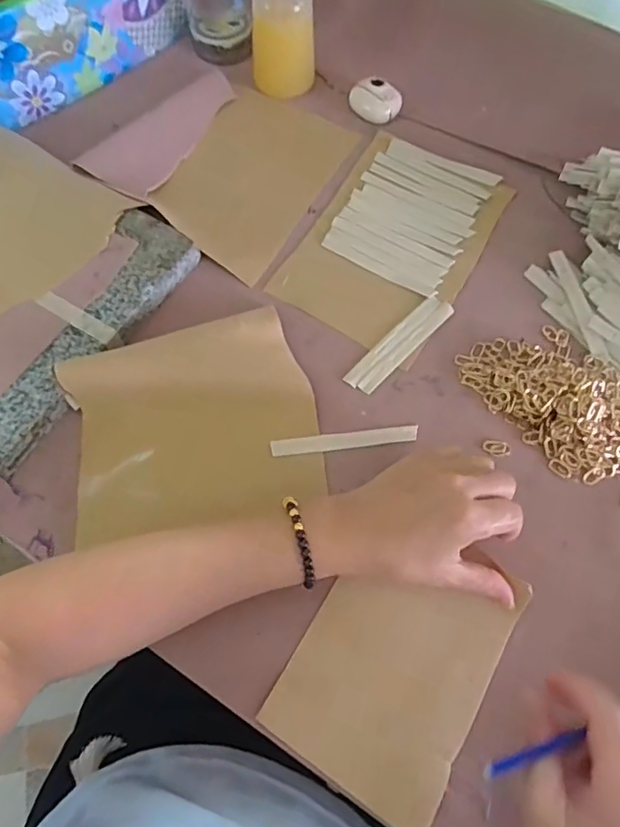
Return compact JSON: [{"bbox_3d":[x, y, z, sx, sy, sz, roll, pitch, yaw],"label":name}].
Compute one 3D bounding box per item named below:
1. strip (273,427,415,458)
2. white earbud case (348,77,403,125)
[{"bbox_3d":[0.028,0.021,0.429,0.116,0.004,0.014,-7,68,-6],"label":"strip"},{"bbox_3d":[0.069,-0.328,0.568,0.038,0.021,0.050,-38,74,-17],"label":"white earbud case"}]

